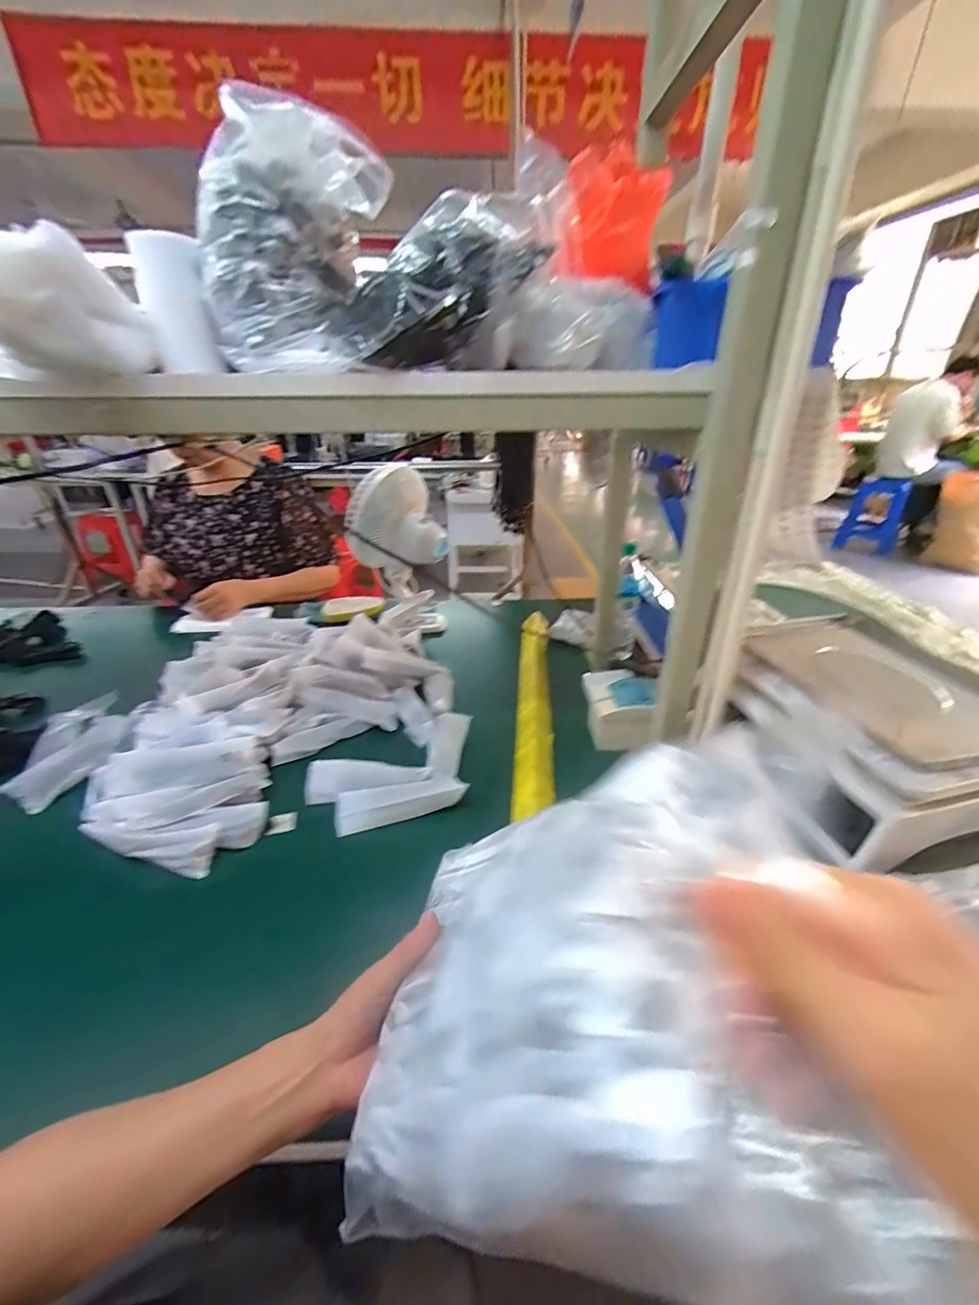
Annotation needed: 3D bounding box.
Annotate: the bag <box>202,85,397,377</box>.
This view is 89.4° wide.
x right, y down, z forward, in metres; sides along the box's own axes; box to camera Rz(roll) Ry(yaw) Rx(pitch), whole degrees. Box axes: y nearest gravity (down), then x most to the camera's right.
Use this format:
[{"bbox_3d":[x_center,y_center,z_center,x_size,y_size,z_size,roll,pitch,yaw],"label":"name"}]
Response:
[{"bbox_3d":[-0.183,-0.383,0.470,0.152,0.203,0.152,4,30,8],"label":"bag"}]

